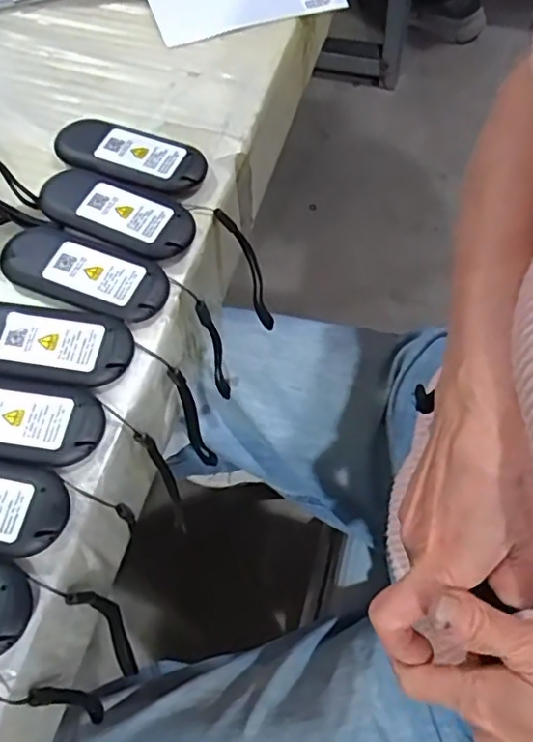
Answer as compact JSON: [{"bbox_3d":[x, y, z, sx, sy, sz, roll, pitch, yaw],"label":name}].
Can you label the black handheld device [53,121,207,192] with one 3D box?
[{"bbox_3d":[-0.083,-0.127,0.363,0.094,0.008,0.040,18,65,11],"label":"black handheld device"}]

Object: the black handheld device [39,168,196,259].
[{"bbox_3d":[-0.086,-0.090,0.345,0.094,0.009,0.040,19,65,12],"label":"black handheld device"}]

